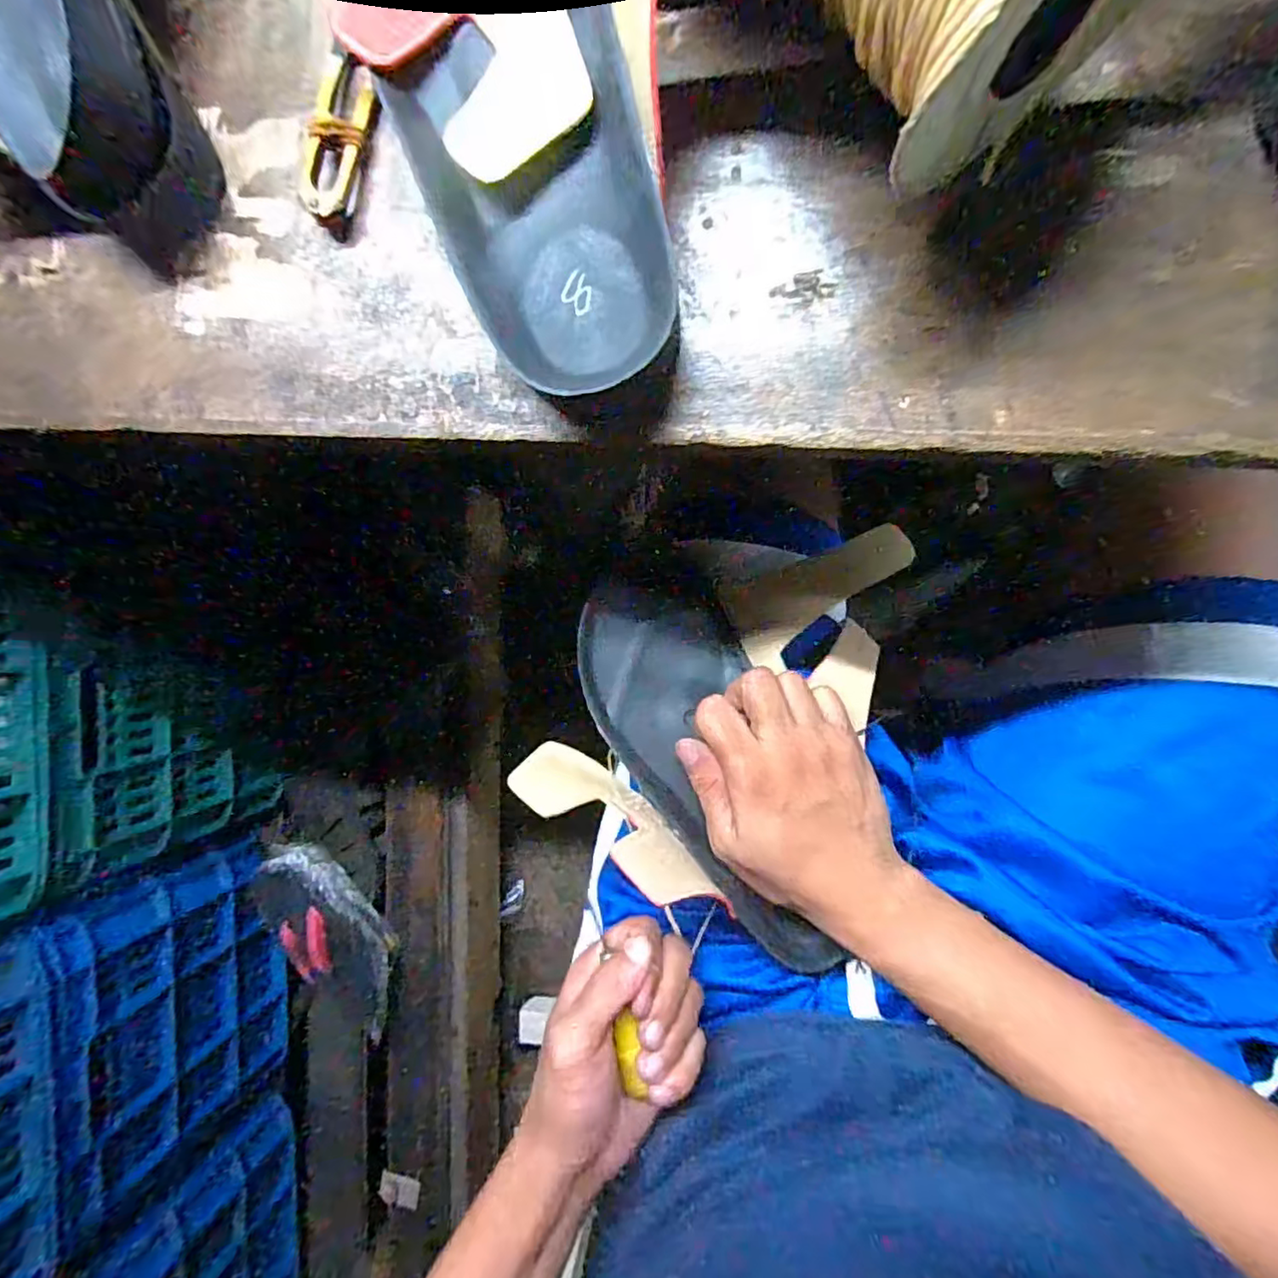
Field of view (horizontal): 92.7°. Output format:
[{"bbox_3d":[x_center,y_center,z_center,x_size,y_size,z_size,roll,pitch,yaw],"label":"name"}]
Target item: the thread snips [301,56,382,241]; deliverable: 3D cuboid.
[{"bbox_3d":[-0.126,-0.208,0.256,0.022,0.014,0.067,19,94,8],"label":"thread snips"}]

